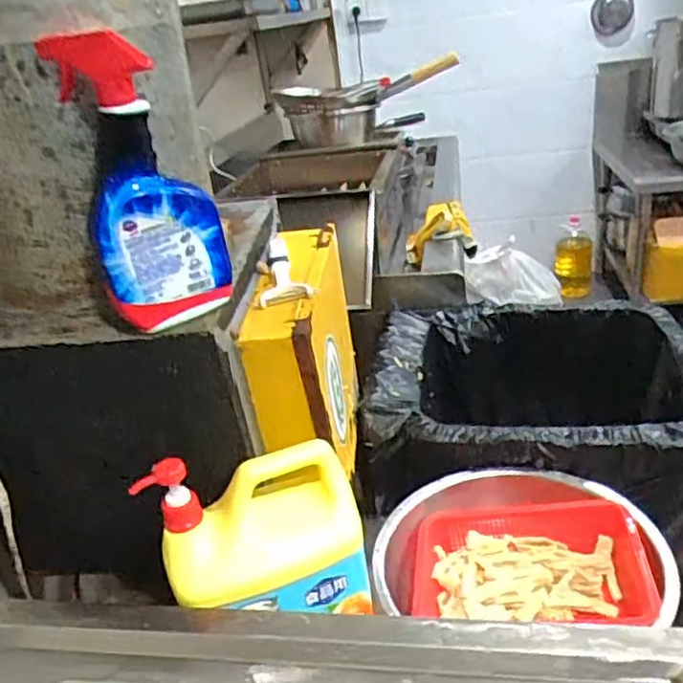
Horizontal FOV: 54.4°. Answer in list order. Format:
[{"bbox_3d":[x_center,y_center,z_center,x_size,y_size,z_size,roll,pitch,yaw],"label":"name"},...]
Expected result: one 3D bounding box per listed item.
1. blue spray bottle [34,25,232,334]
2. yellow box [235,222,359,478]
[{"bbox_3d":[-0.183,-0.148,0.631,0.121,0.258,0.063,-13,26,-10],"label":"blue spray bottle"},{"bbox_3d":[-0.041,0.029,0.877,0.087,0.281,0.294,-4,26,8],"label":"yellow box"}]

